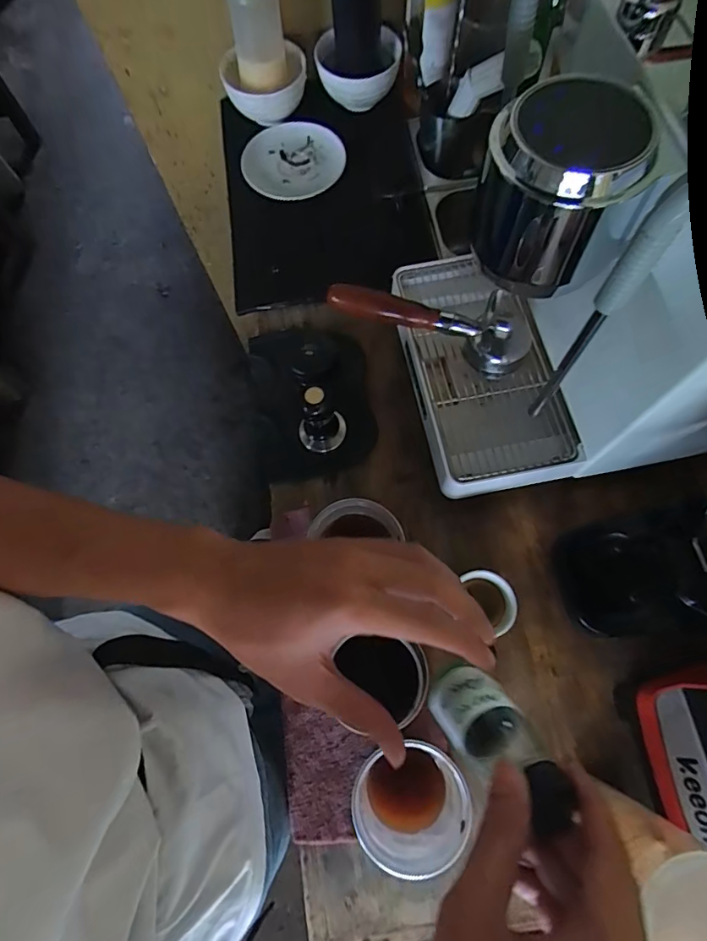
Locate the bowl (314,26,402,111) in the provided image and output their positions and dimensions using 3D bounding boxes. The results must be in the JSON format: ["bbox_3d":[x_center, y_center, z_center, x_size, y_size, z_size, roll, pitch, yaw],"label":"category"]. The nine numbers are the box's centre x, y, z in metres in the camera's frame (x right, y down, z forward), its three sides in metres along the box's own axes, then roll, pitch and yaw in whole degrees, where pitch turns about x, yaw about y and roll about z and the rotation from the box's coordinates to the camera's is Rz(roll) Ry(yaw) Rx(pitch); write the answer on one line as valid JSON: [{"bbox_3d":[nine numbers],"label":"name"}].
[{"bbox_3d":[0.013,-0.627,0.761,0.128,0.061,0.122,-1,71,2],"label":"bowl"}]

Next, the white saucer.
[{"bbox_3d":[-0.091,-0.469,0.737,0.151,0.018,0.137,-12,71,-1],"label":"white saucer"}]

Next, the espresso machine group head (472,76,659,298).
[{"bbox_3d":[0.142,-0.198,0.346,0.093,0.114,0.089,-1,71,2],"label":"espresso machine group head"}]

